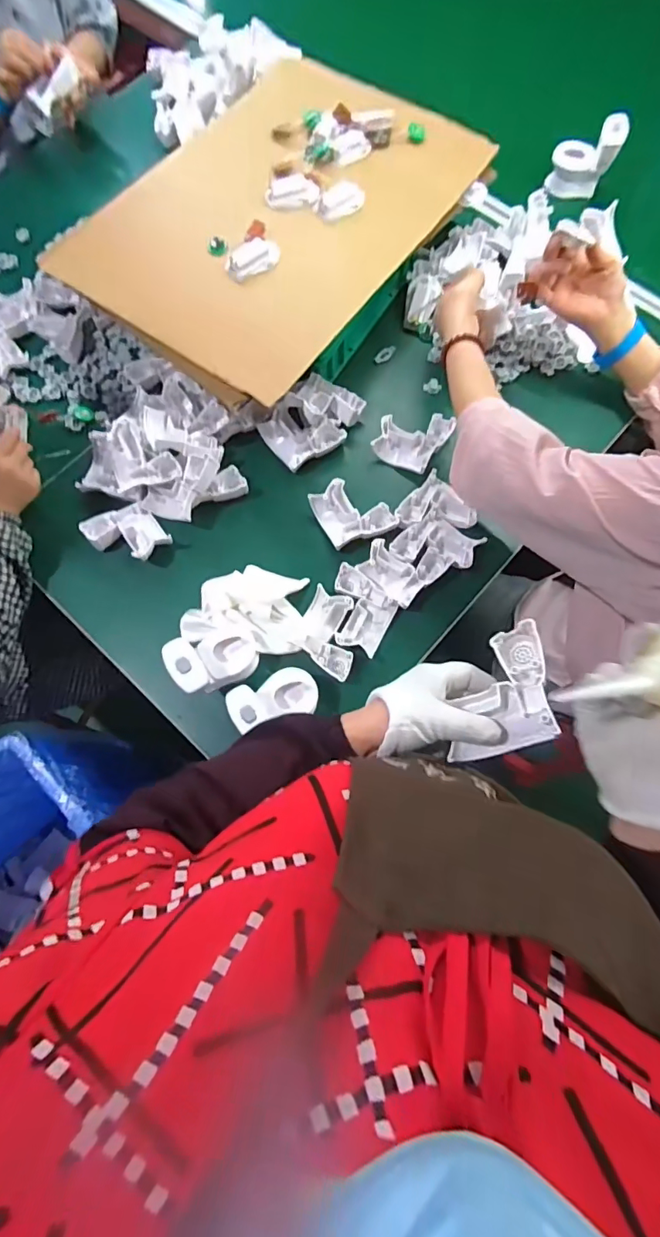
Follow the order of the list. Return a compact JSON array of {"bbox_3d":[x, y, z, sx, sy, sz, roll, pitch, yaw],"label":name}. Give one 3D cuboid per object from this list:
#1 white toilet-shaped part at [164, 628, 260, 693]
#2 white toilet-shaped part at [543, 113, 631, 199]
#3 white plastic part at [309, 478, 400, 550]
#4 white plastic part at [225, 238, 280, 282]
[{"bbox_3d":[-0.146,0.050,0.621,0.102,0.084,0.075,-25,76,-7],"label":"white toilet-shaped part"},{"bbox_3d":[0.450,-0.817,0.861,0.100,0.112,0.054,23,76,6],"label":"white toilet-shaped part"},{"bbox_3d":[0.034,-0.155,0.719,0.098,0.030,0.103,-28,76,-8],"label":"white plastic part"},{"bbox_3d":[-0.115,-0.533,0.720,0.080,0.023,0.043,-22,76,-6],"label":"white plastic part"}]

